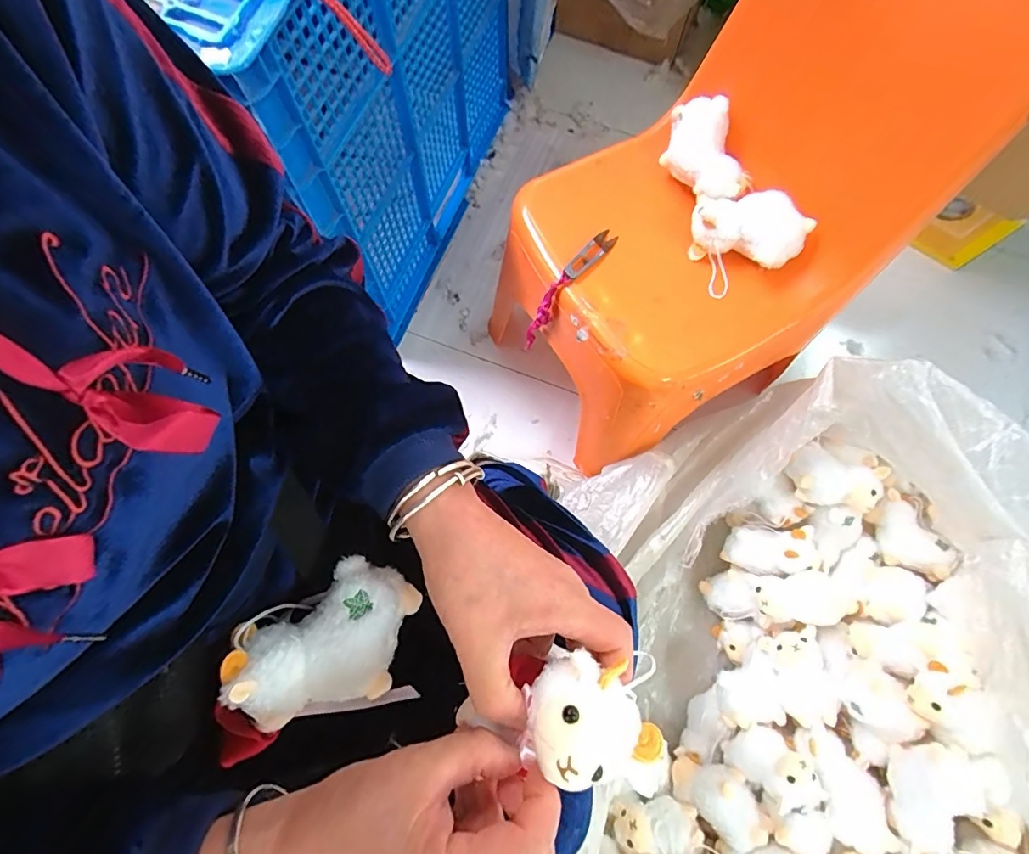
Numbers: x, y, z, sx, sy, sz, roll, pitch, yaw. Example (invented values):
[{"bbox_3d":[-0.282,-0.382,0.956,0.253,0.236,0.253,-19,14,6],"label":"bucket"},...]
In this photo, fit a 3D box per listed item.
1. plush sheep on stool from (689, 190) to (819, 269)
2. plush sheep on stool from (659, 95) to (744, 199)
[{"bbox_3d":[0.273,-0.235,0.575,0.123,0.061,0.069,16,73,4],"label":"plush sheep on stool"},{"bbox_3d":[0.236,-0.330,0.603,0.064,0.082,0.122,-39,77,-11],"label":"plush sheep on stool"}]

